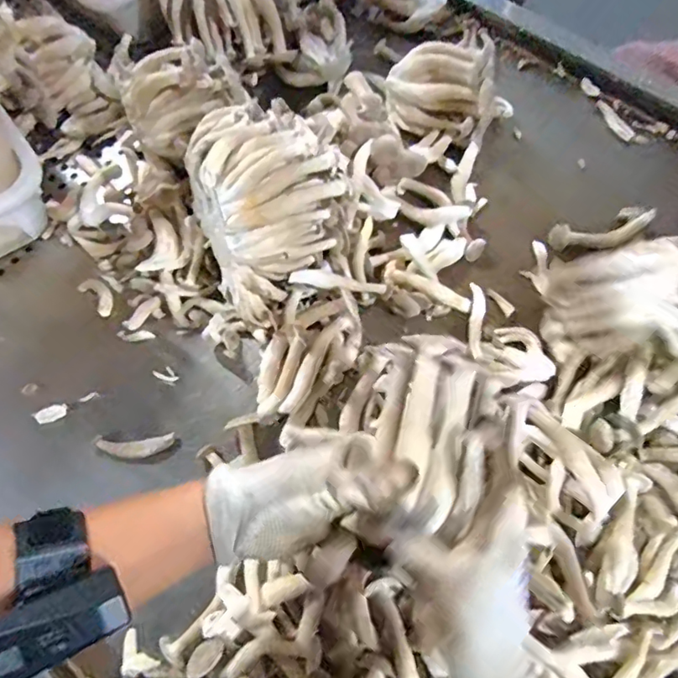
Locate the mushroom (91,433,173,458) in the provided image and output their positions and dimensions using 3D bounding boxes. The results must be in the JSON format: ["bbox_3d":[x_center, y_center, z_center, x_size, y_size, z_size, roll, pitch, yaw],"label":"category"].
[{"bbox_3d":[-0.198,0.103,0.515,0.075,0.011,0.023,-3,70,1],"label":"mushroom"}]

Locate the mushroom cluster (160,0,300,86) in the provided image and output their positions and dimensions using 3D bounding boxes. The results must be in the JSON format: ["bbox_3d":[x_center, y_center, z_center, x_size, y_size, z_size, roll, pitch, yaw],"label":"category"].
[{"bbox_3d":[-0.126,-0.384,0.630,0.158,0.098,0.113,-14,70,-3],"label":"mushroom cluster"}]

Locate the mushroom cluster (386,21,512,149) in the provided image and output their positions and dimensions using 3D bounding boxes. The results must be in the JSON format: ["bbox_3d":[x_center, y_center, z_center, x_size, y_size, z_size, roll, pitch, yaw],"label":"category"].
[{"bbox_3d":[0.117,-0.278,0.589,0.125,0.090,0.075,30,73,12],"label":"mushroom cluster"}]

